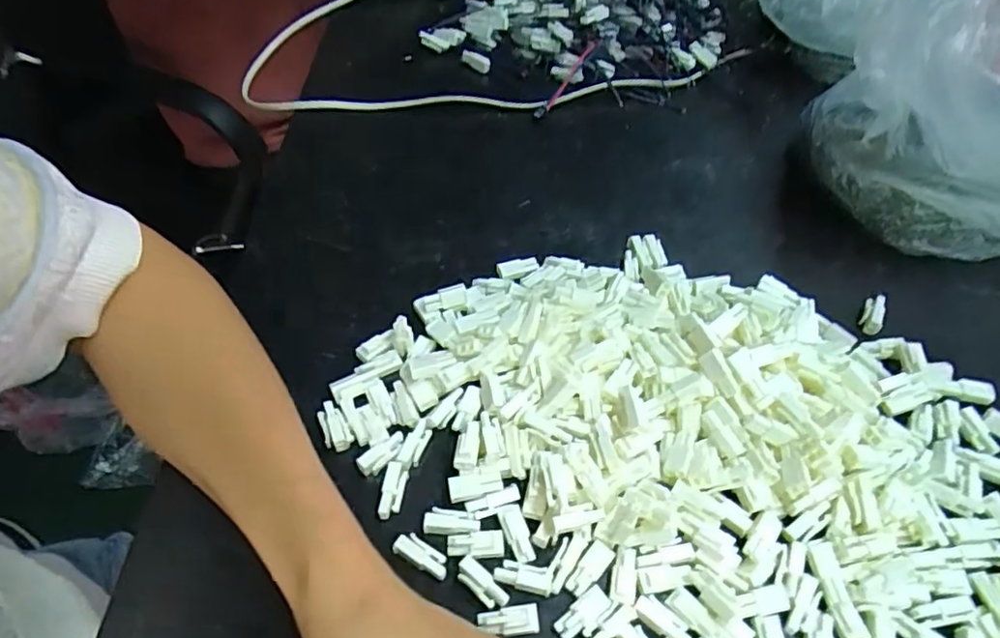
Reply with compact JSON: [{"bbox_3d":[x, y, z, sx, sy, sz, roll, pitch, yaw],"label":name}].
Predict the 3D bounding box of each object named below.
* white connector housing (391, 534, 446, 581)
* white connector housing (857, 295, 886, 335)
[{"bbox_3d":[-0.034,0.102,0.268,0.025,0.005,0.011,25,55,16],"label":"white connector housing"},{"bbox_3d":[0.220,-0.003,0.364,0.012,0.007,0.029,28,56,18],"label":"white connector housing"}]

